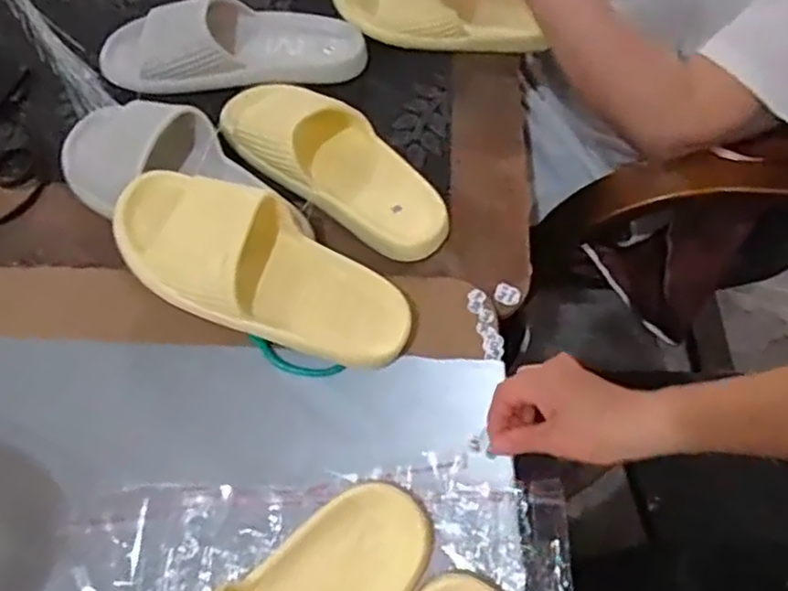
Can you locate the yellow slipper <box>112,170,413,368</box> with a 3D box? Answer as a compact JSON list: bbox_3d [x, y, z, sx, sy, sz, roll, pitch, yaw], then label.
[{"bbox_3d":[-0.106,-0.012,0.548,0.250,0.088,0.095,23,62,8],"label":"yellow slipper"}]

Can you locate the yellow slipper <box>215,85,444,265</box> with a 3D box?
[{"bbox_3d":[-0.050,-0.125,0.639,0.243,0.057,0.098,38,65,15],"label":"yellow slipper"}]

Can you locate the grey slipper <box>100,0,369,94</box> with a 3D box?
[{"bbox_3d":[-0.167,-0.266,0.715,0.272,0.063,0.109,-2,62,-5],"label":"grey slipper"}]

